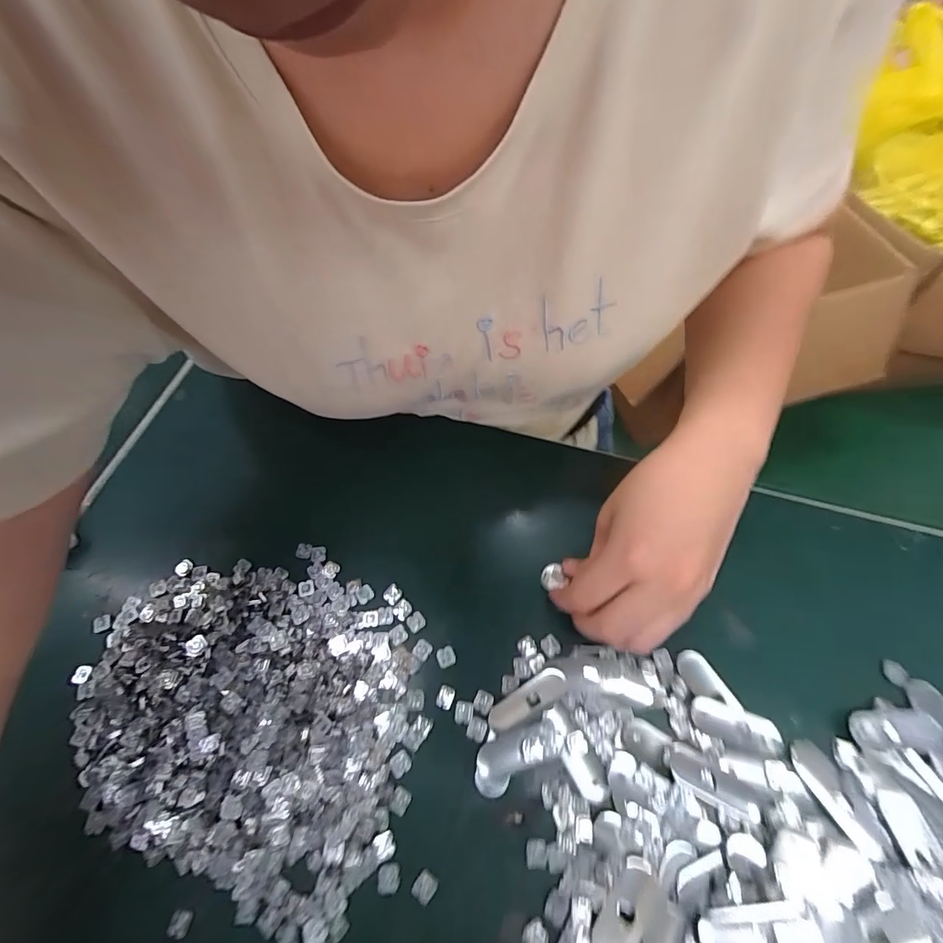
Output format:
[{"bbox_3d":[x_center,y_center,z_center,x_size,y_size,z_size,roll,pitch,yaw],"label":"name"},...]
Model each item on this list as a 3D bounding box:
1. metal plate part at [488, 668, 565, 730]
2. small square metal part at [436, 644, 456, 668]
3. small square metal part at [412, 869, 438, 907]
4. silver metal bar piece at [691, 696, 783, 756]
[{"bbox_3d":[0.033,0.134,0.259,0.049,0.005,0.015,-32,66,-14],"label":"metal plate part"},{"bbox_3d":[-0.016,0.114,0.272,0.011,0.004,0.011,-21,63,-8],"label":"small square metal part"},{"bbox_3d":[-0.024,0.210,0.223,0.010,0.004,0.012,29,67,16],"label":"small square metal part"},{"bbox_3d":[0.150,0.144,0.251,0.049,0.006,0.019,17,64,11],"label":"silver metal bar piece"}]

